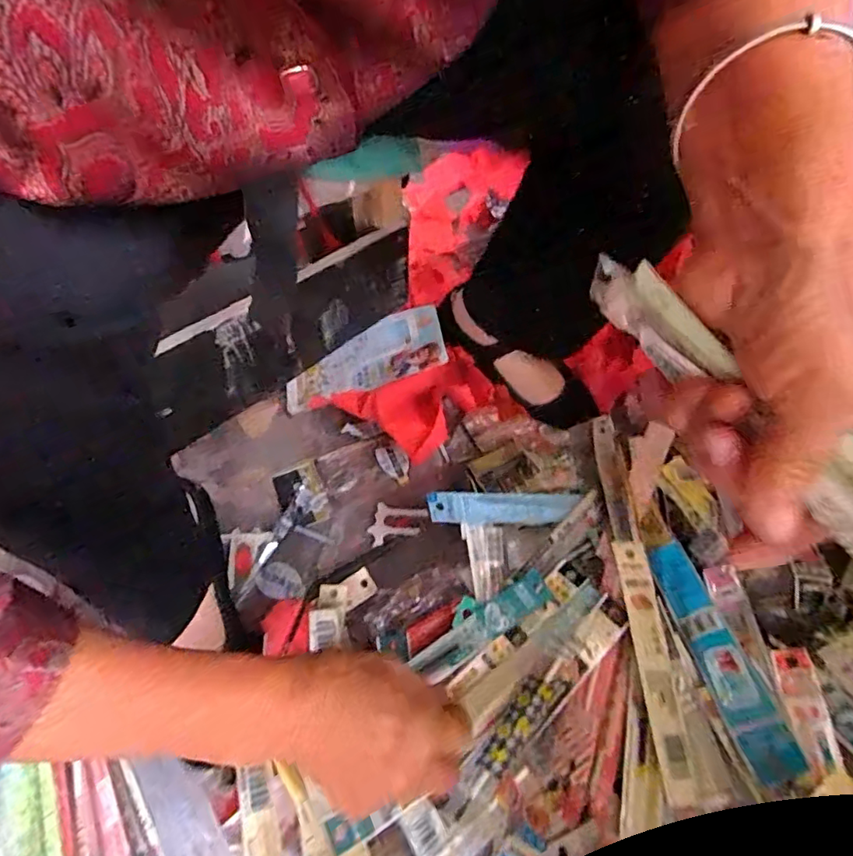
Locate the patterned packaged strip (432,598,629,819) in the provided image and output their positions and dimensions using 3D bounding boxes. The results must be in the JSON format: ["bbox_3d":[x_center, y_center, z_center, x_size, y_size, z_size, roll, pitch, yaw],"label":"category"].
[{"bbox_3d":[0.078,0.190,0.378,0.183,0.008,0.026,-38,69,-23],"label":"patterned packaged strip"}]

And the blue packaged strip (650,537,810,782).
[{"bbox_3d":[0.212,0.162,0.402,0.032,0.004,0.171,-27,44,14],"label":"blue packaged strip"}]

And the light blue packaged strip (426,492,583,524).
[{"bbox_3d":[0.069,0.069,0.467,0.143,0.008,0.026,3,79,-22],"label":"light blue packaged strip"}]

